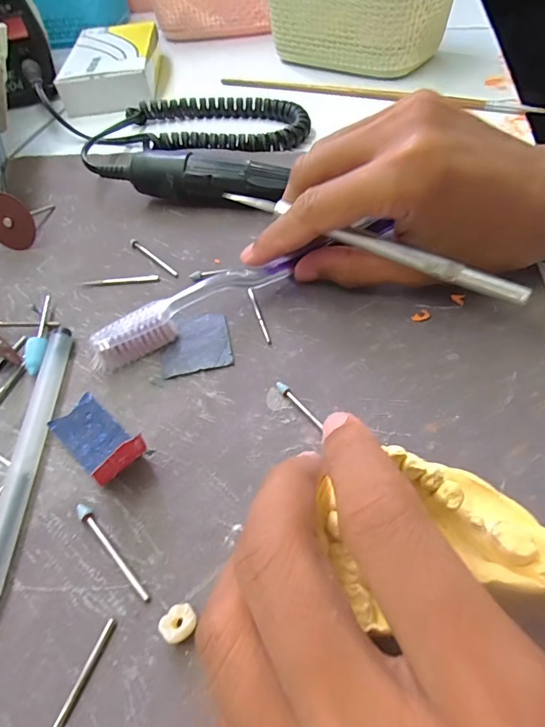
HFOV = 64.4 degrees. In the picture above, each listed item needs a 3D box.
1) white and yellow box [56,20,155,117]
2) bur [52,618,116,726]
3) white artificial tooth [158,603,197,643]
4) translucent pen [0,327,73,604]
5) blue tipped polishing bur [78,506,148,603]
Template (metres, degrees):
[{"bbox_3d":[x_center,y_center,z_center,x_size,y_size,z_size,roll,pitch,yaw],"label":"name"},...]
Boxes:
[{"bbox_3d":[-0.153,-0.286,0.416,0.083,0.030,0.146,-8,50,-1],"label":"white and yellow box"},{"bbox_3d":[-0.057,0.094,0.120,0.004,0.004,0.043,16,54,16],"label":"bur"},{"bbox_3d":[-0.027,0.077,0.128,0.009,0.008,0.010,35,61,27],"label":"white artificial tooth"},{"bbox_3d":[-0.094,0.035,0.167,0.010,0.009,0.122,-5,50,1],"label":"translucent pen"},{"bbox_3d":[-0.054,0.063,0.144,0.004,0.004,0.041,-37,58,-23],"label":"blue tipped polishing bur"}]

